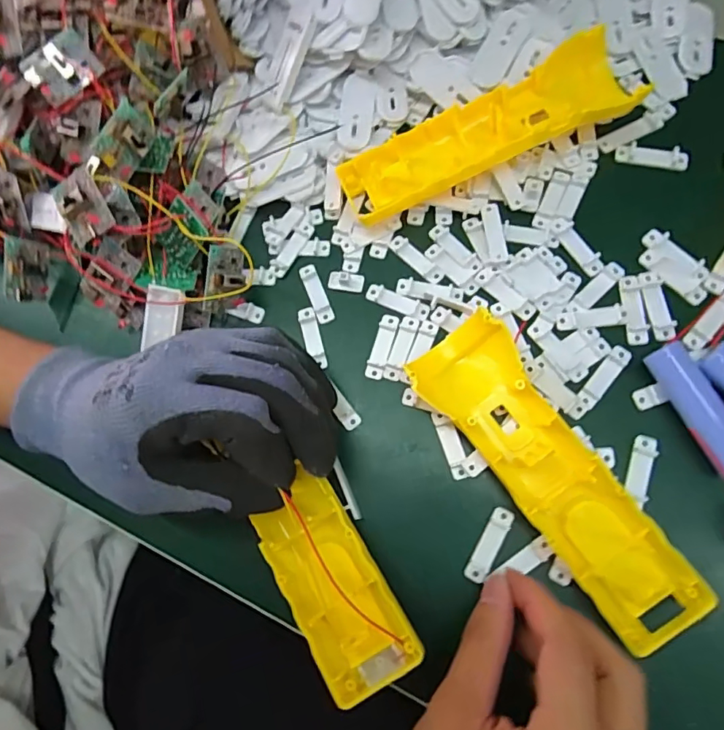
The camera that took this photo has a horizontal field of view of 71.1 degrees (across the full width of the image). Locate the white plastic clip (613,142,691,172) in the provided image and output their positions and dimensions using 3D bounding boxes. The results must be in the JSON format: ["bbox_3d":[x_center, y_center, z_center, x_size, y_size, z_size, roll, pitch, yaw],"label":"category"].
[{"bbox_3d":[0.159,-0.114,0.276,0.036,0.005,0.011,10,77,11],"label":"white plastic clip"}]

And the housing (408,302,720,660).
[{"bbox_3d":[0.088,0.051,0.237,0.045,0.019,0.161,-36,73,-2],"label":"housing"}]

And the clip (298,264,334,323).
[{"bbox_3d":[-0.026,-0.042,0.290,0.009,0.004,0.037,-23,73,2],"label":"clip"}]

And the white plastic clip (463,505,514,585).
[{"bbox_3d":[0.062,0.088,0.247,0.010,0.005,0.037,27,81,14],"label":"white plastic clip"}]

